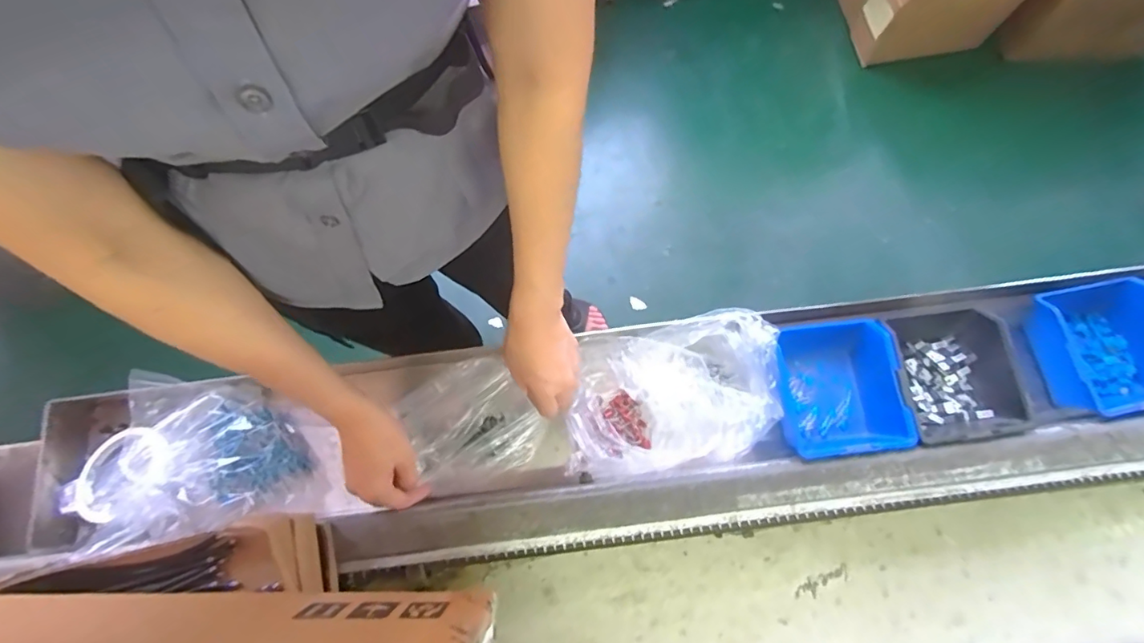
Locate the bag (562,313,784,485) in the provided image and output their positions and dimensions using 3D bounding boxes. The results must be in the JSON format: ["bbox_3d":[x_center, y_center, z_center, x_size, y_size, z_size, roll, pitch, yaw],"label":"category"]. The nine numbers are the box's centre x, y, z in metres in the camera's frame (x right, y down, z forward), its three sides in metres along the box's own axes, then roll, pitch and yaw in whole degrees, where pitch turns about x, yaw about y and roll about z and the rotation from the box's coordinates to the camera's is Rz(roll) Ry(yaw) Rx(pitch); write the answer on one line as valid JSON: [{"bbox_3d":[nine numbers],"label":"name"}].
[{"bbox_3d":[0.101,0.078,0.545,0.218,0.076,0.143,-10,75,-2],"label":"bag"}]

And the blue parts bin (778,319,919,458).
[{"bbox_3d":[0.271,0.068,0.548,0.125,0.066,0.141,-7,75,-1],"label":"blue parts bin"}]

